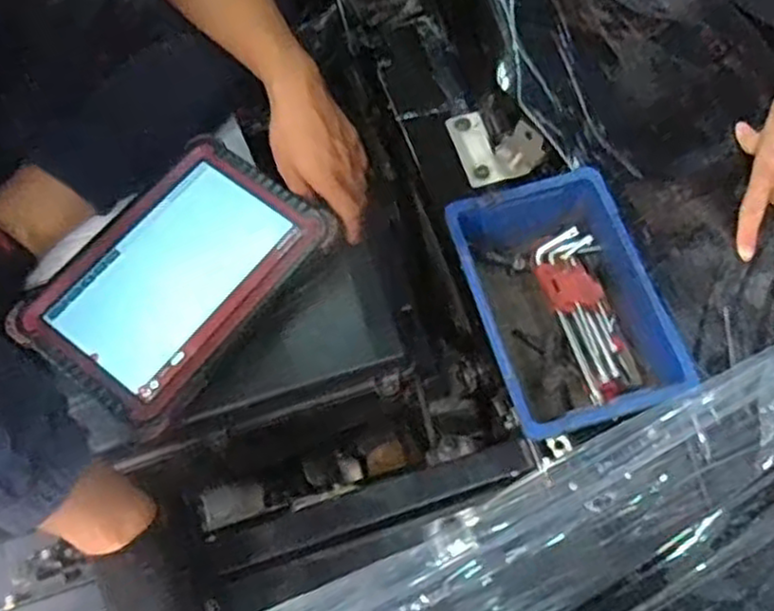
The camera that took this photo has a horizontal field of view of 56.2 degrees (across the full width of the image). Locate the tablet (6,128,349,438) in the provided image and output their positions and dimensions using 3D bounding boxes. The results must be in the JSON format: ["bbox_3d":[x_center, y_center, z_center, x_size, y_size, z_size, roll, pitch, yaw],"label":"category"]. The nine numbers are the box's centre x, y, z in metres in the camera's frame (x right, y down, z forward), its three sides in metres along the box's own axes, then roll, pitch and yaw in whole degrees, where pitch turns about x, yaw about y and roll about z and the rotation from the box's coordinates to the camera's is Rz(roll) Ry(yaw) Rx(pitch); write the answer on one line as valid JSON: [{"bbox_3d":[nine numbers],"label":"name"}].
[{"bbox_3d":[-0.203,-0.028,0.699,0.185,0.038,0.266,34,72,16],"label":"tablet"}]

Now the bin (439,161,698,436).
[{"bbox_3d":[0.163,0.002,0.688,0.159,0.076,0.235,-15,66,-4],"label":"bin"}]

